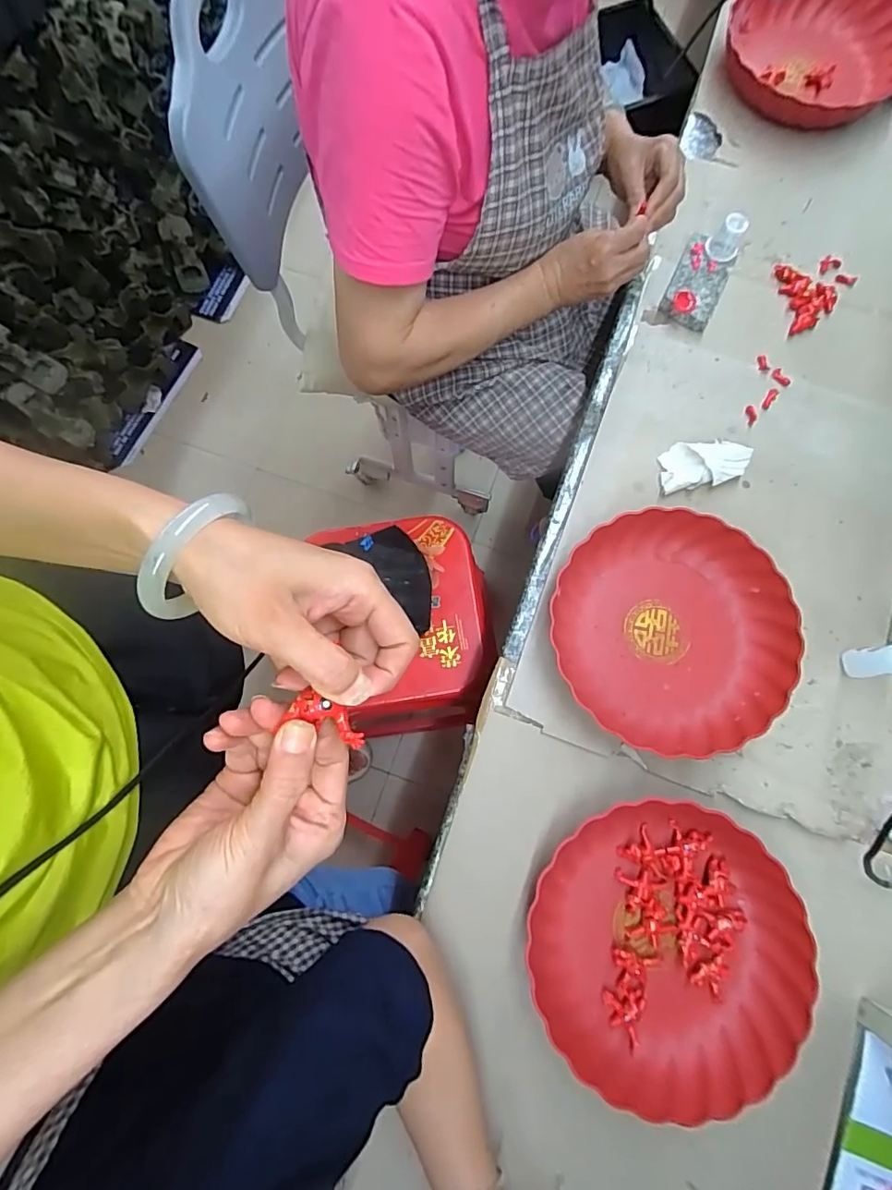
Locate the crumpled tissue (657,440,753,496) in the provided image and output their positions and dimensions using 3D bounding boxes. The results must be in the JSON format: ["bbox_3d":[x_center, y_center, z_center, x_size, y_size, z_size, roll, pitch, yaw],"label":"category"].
[{"bbox_3d":[0.288,-0.147,0.581,0.101,0.022,0.053,-11,78,-3],"label":"crumpled tissue"}]

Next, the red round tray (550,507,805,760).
[{"bbox_3d":[0.227,0.036,0.529,0.236,0.040,0.240,5,78,0],"label":"red round tray"}]

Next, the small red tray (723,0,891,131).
[{"bbox_3d":[0.490,-0.731,0.693,0.242,0.045,0.238,40,80,7],"label":"small red tray"}]

